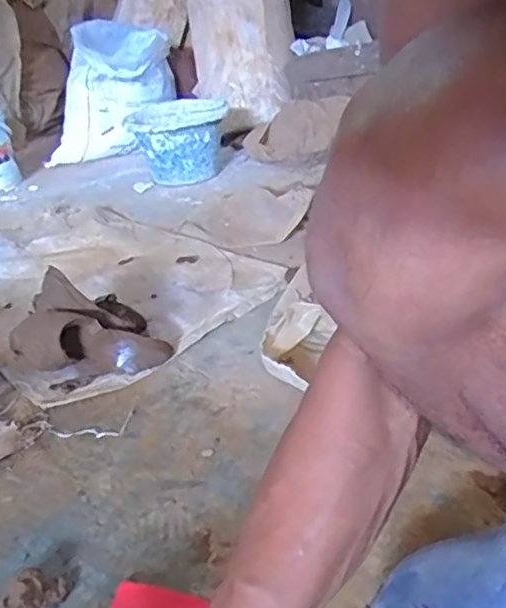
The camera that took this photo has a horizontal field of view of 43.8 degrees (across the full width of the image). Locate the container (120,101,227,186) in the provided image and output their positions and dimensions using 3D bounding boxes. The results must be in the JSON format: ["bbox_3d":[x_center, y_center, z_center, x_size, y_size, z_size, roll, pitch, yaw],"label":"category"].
[{"bbox_3d":[-0.170,-0.395,1.539,0.228,0.164,0.194,-6,30,3],"label":"container"}]

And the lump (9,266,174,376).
[{"bbox_3d":[-0.225,0.027,0.858,0.184,0.106,0.126,-16,31,-15],"label":"lump"}]

